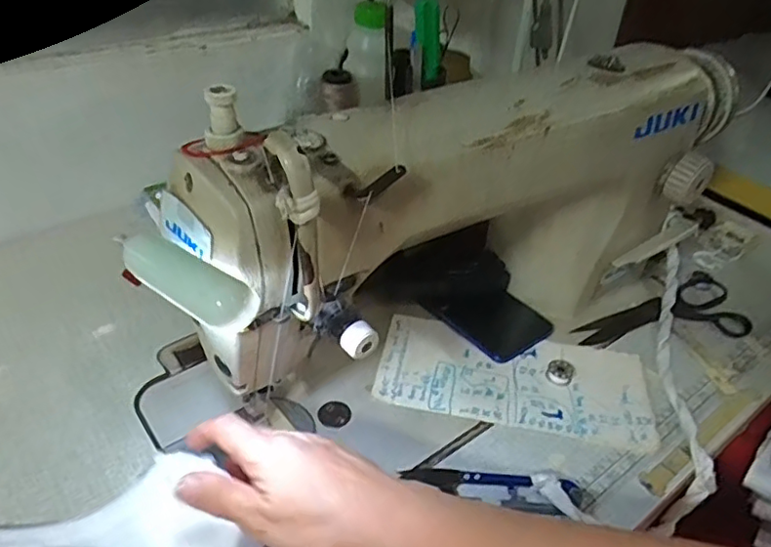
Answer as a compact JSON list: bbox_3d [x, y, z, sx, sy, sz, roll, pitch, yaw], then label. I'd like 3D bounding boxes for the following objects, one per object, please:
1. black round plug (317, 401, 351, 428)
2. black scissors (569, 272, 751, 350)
[{"bbox_3d":[-0.038,0.105,0.441,0.024,0.004,0.022,3,38,-3],"label":"black round plug"},{"bbox_3d":[0.268,0.045,0.546,0.187,0.014,0.079,-18,44,-26],"label":"black scissors"}]

